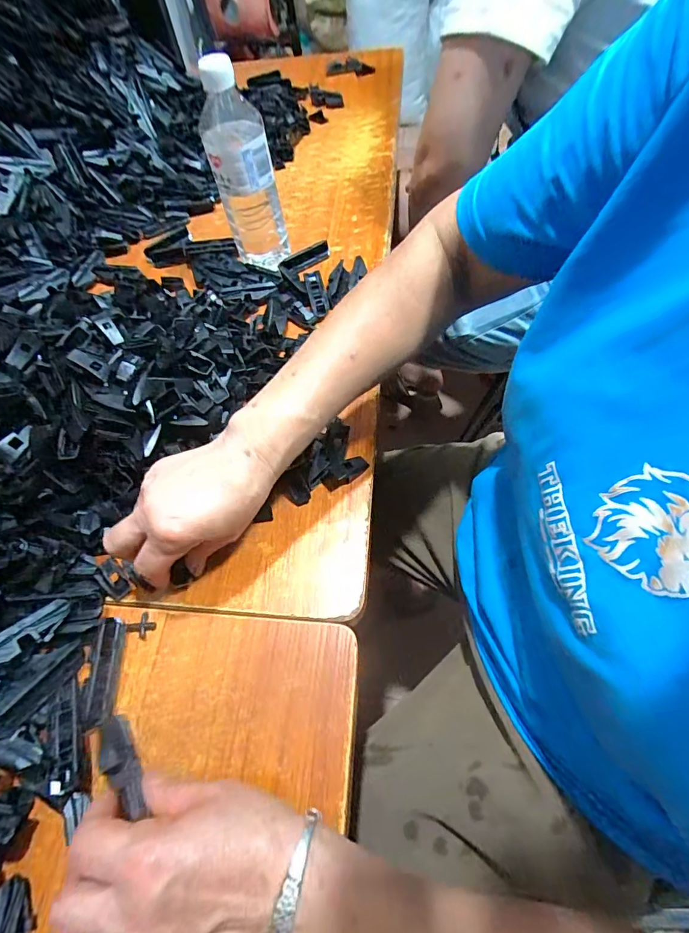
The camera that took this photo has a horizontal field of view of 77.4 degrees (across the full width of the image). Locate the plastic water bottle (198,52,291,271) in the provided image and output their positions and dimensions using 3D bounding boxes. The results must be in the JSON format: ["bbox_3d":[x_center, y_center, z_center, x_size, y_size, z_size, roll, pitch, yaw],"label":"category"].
[{"bbox_3d":[-0.112,-0.332,0.496,0.073,0.199,0.057,-14,59,-3],"label":"plastic water bottle"}]

